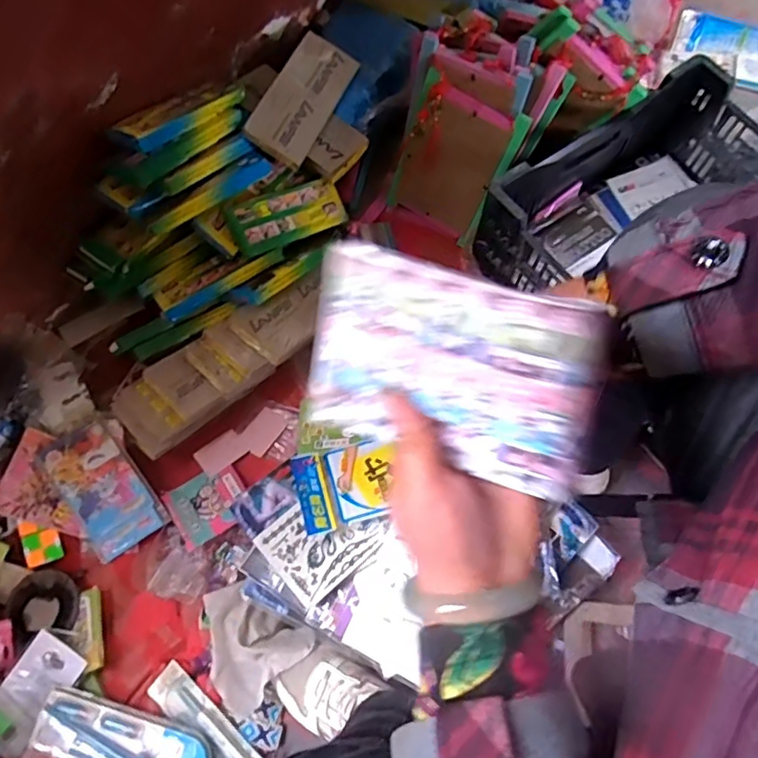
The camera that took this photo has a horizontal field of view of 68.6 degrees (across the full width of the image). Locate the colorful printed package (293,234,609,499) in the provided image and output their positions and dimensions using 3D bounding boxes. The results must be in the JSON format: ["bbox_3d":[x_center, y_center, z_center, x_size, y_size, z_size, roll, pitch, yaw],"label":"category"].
[{"bbox_3d":[0.032,-0.005,0.270,0.139,0.096,0.011,18,29,16],"label":"colorful printed package"}]

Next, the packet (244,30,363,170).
[{"bbox_3d":[-0.109,-0.406,0.801,0.089,0.011,0.209,30,70,-14],"label":"packet"}]

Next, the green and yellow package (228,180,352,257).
[{"bbox_3d":[-0.124,-0.234,0.794,0.178,0.016,0.070,-31,101,-33],"label":"green and yellow package"}]

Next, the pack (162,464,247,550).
[{"bbox_3d":[-0.228,0.166,0.746,0.097,0.006,0.083,-29,63,-18],"label":"pack"}]

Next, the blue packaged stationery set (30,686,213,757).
[{"bbox_3d":[-0.294,0.421,0.642,0.202,0.030,0.068,15,71,5],"label":"blue packaged stationery set"}]

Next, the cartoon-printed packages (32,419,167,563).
[{"bbox_3d":[-0.368,0.147,0.734,0.104,0.012,0.170,-35,92,2],"label":"cartoon-printed packages"}]

